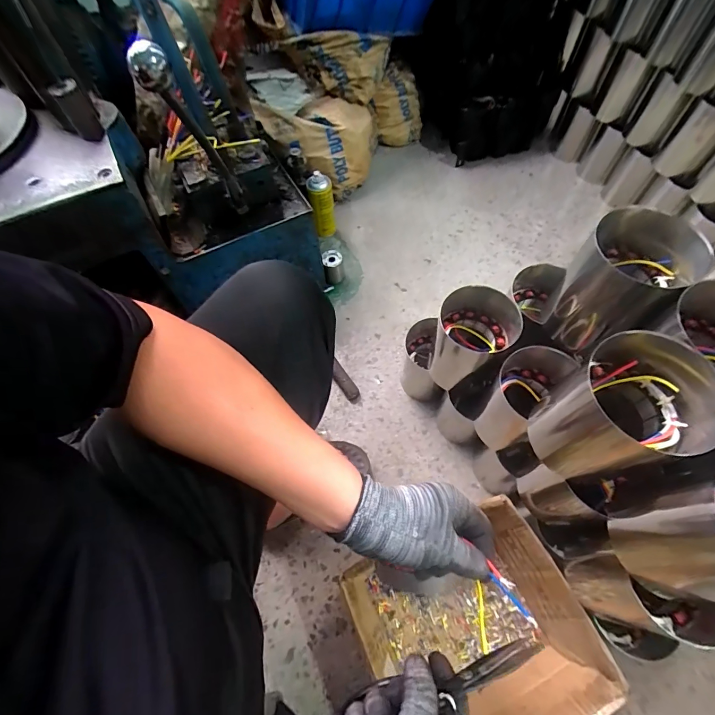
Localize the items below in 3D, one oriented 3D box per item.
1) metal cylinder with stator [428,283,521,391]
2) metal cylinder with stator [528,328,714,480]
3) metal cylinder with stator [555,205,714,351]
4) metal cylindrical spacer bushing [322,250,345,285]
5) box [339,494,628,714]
[{"bbox_3d":[0.192,-0.023,0.673,0.124,0.174,0.133,-1,62,2],"label":"metal cylinder with stator"},{"bbox_3d":[0.289,0.067,0.437,0.112,0.184,0.114,-1,62,2],"label":"metal cylinder with stator"},{"bbox_3d":[0.342,-0.099,0.506,0.106,0.164,0.107,-1,62,2],"label":"metal cylinder with stator"},{"bbox_3d":[-0.061,-0.226,0.982,0.051,0.083,0.053,-1,62,2],"label":"metal cylindrical spacer bushing"},{"bbox_3d":[0.173,0.422,0.604,0.304,0.145,0.282,-22,64,-8],"label":"box"}]

